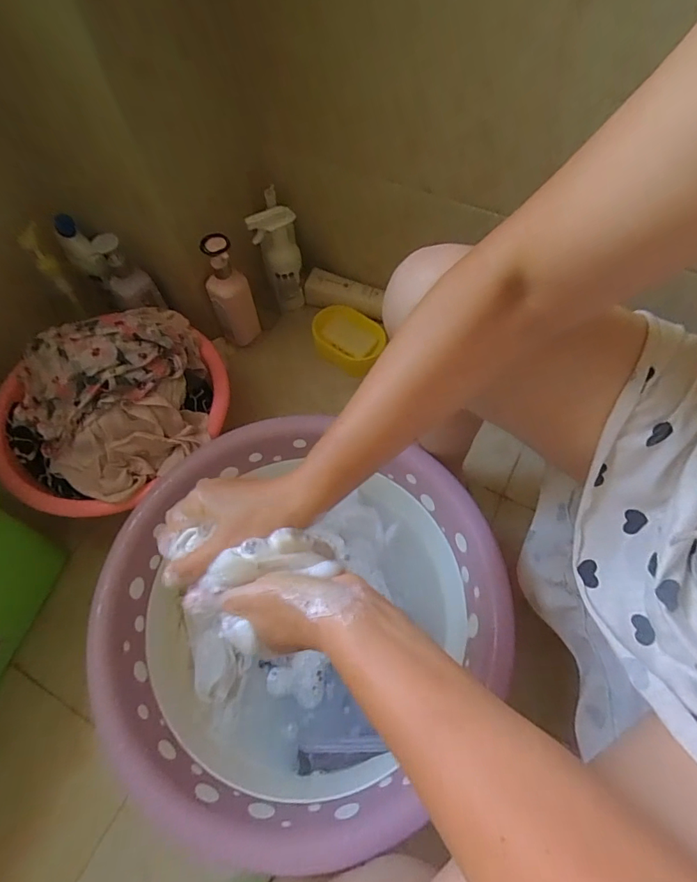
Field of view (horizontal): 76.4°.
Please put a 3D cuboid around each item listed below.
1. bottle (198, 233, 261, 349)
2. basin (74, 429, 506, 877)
[{"bbox_3d":[-0.225,-0.275,0.845,0.079,0.236,0.049,-20,64,-9],"label":"bottle"},{"bbox_3d":[-0.055,0.212,0.585,0.474,0.169,0.478,-1,65,3],"label":"basin"}]

